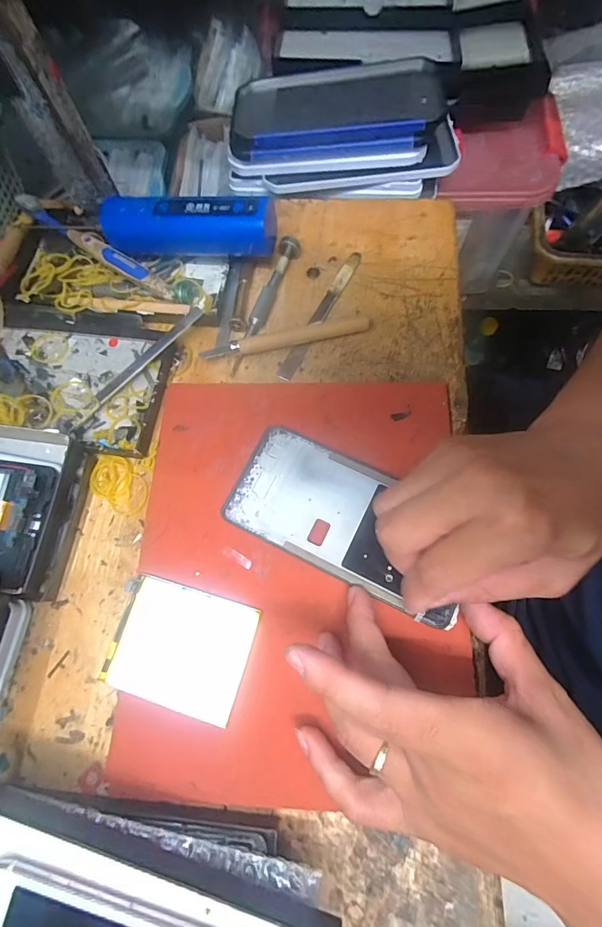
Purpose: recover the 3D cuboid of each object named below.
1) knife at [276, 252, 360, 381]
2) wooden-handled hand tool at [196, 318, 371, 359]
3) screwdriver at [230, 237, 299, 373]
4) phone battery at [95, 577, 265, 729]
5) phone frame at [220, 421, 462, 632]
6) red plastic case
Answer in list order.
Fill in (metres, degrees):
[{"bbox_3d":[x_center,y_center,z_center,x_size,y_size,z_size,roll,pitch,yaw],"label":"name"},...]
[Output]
[{"bbox_3d":[0.016,-0.118,0.319,0.012,0.008,0.126,27,75,10],"label":"knife"},{"bbox_3d":[-0.011,-0.094,0.306,0.127,0.013,0.010,-13,72,-2],"label":"wooden-handled hand tool"},{"bbox_3d":[-0.032,-0.127,0.316,0.017,0.016,0.123,21,74,9],"label":"screwdriver"},{"bbox_3d":[-0.072,0.108,0.240,0.080,0.007,0.063,14,73,7],"label":"phone battery"},{"bbox_3d":[0.030,0.034,0.259,0.150,0.004,0.074,25,74,10],"label":"phone frame"},{"bbox_3d":[0.199,-0.310,0.403,0.121,0.024,0.118,2,72,3],"label":"red plastic case"}]

